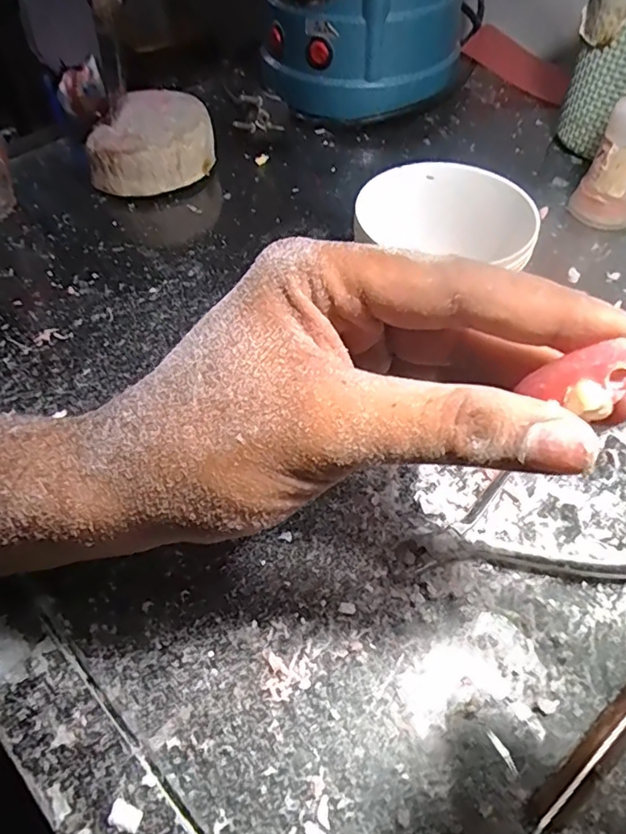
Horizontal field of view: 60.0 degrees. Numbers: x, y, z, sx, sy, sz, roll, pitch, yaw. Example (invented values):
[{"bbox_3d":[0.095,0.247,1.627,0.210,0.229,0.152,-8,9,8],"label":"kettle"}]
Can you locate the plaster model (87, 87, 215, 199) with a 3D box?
[{"bbox_3d":[-0.113,-0.194,0.389,0.074,0.042,0.089,24,58,17],"label":"plaster model"}]

